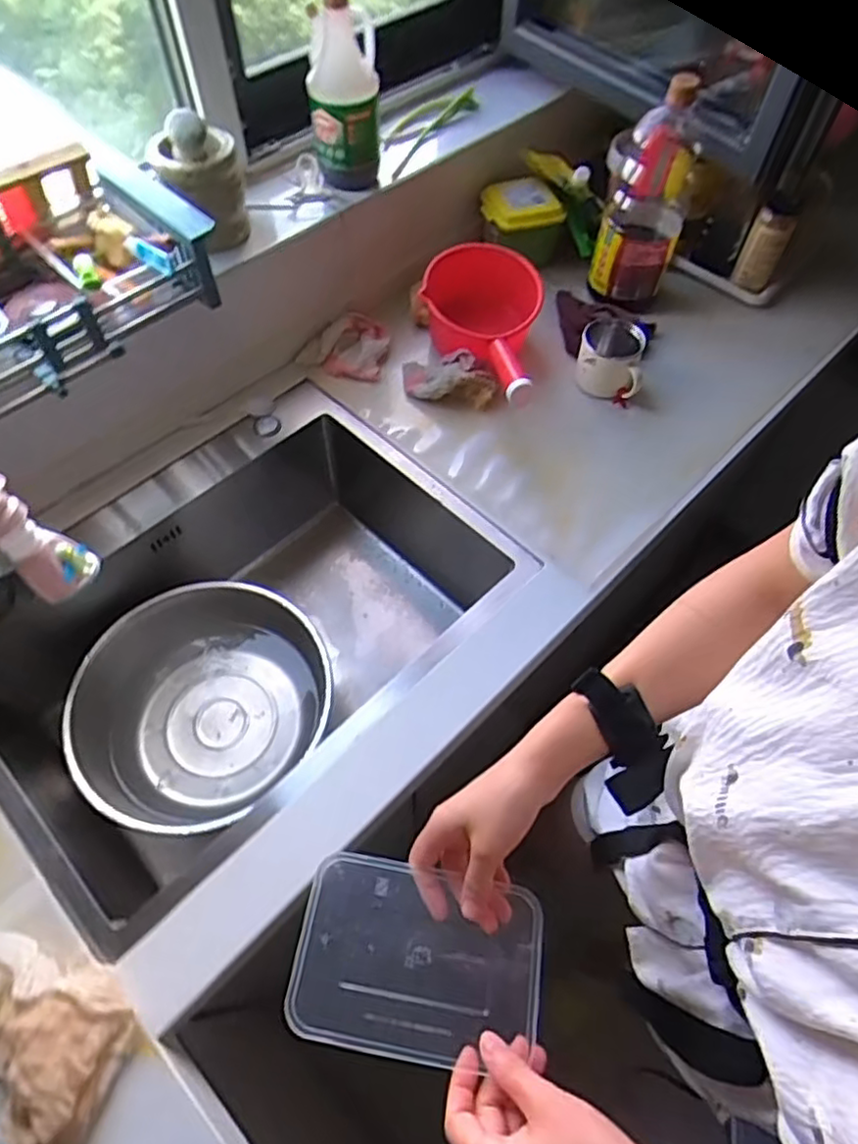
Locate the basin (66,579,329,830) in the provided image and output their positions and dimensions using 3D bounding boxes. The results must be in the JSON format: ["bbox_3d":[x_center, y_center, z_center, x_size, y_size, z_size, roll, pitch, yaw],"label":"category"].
[{"bbox_3d":[-0.290,0.175,0.868,0.307,0.138,0.264,-35,65,-20],"label":"basin"}]

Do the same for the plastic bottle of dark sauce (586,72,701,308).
[{"bbox_3d":[0.324,-0.540,0.966,0.107,0.275,0.103,-20,61,-13],"label":"plastic bottle of dark sauce"}]

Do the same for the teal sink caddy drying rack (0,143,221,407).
[{"bbox_3d":[-0.441,-0.309,0.712,0.219,0.133,0.367,39,65,21],"label":"teal sink caddy drying rack"}]

